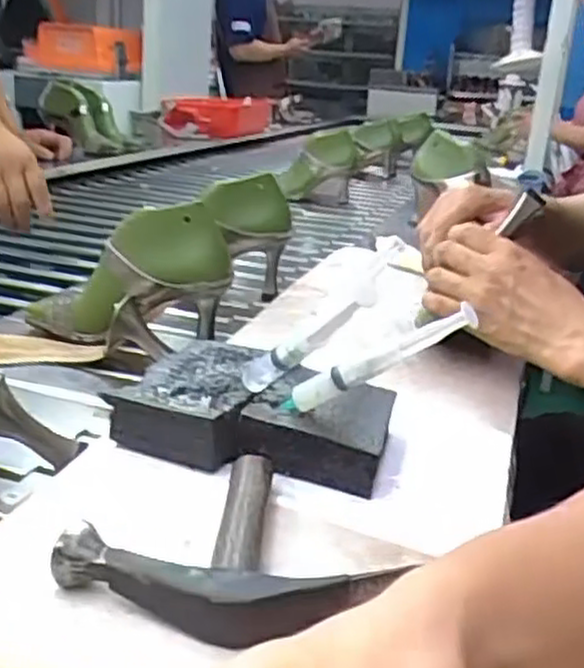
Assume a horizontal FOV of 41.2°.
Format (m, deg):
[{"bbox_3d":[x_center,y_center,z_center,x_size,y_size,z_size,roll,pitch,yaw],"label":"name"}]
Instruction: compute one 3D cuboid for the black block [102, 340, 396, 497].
[{"bbox_3d":[-0.018,0.051,0.512,0.168,0.040,0.130,9,20,12],"label":"black block"}]

